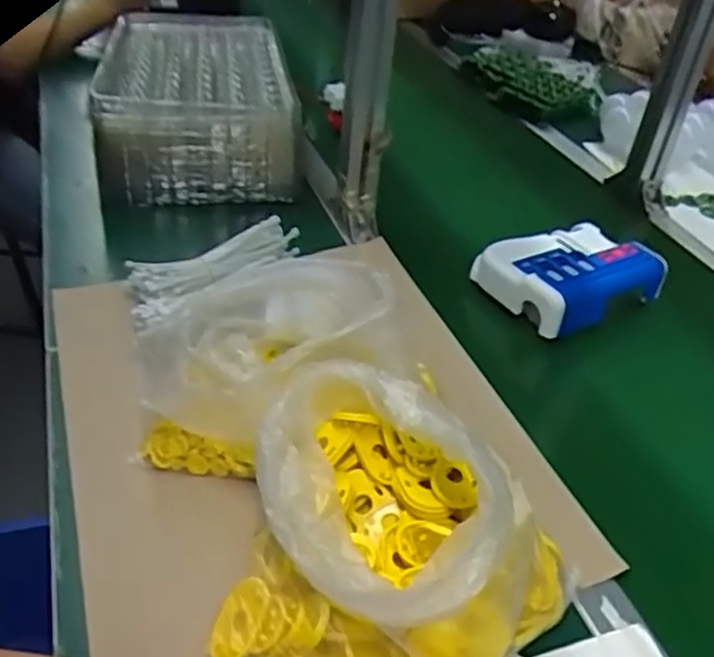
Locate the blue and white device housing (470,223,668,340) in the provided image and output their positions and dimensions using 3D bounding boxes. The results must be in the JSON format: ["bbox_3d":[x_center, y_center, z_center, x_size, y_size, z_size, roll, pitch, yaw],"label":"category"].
[{"bbox_3d":[0.242,-0.063,0.814,0.181,0.049,0.130,-19,46,-27],"label":"blue and white device housing"}]

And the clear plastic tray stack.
[{"bbox_3d":[-0.217,-0.323,0.990,0.246,0.123,0.398,-5,41,-14],"label":"clear plastic tray stack"}]

